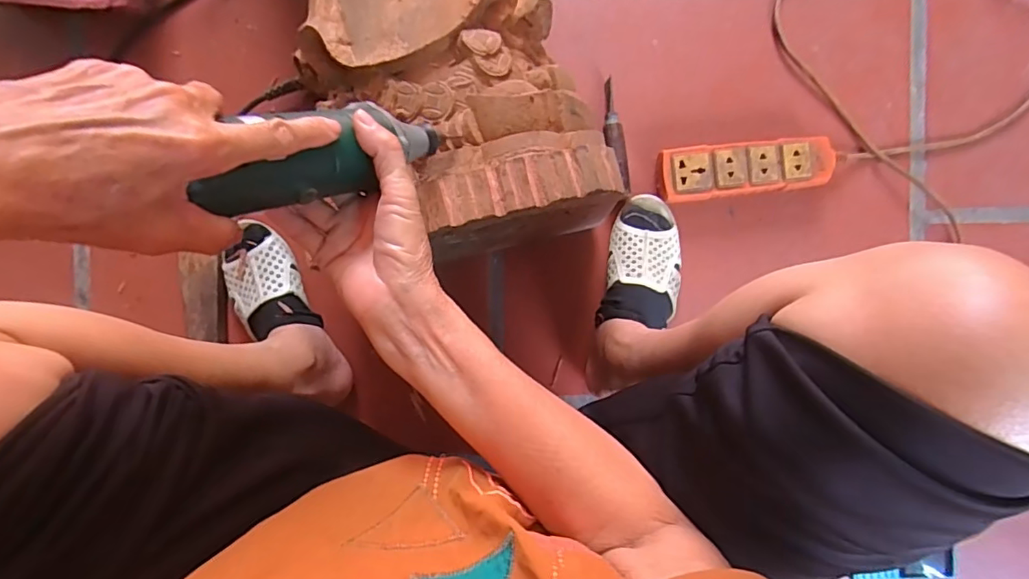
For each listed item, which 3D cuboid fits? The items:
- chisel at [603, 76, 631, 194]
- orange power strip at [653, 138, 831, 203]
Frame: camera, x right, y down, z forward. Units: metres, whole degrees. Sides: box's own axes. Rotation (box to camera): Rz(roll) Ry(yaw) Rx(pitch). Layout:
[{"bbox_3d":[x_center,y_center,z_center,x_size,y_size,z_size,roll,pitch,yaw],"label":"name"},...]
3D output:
[{"bbox_3d":[0.120,-0.186,0.636,0.024,0.022,0.138,-7,92,2],"label":"chisel"},{"bbox_3d":[0.273,-0.143,0.624,0.198,0.034,0.061,-5,92,2],"label":"orange power strip"}]

